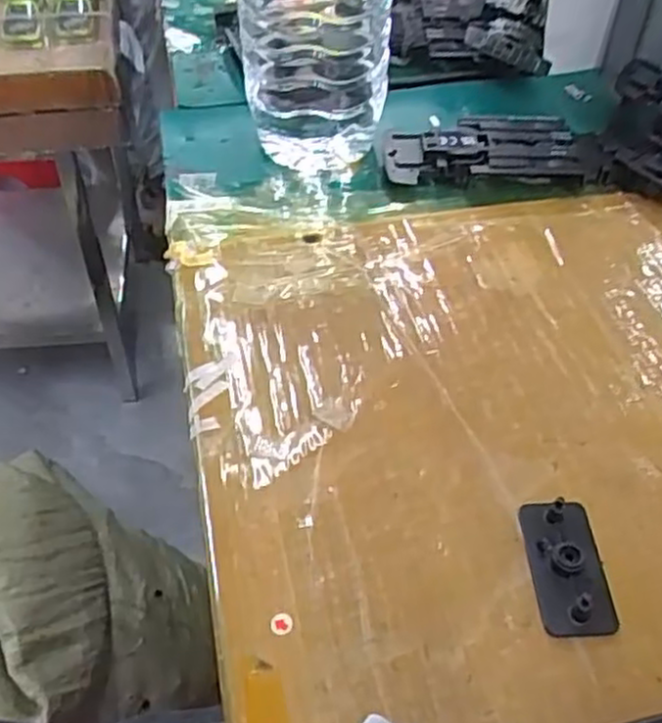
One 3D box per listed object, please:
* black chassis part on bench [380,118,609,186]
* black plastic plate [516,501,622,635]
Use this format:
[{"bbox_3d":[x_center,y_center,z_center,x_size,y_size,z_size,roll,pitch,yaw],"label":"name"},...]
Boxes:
[{"bbox_3d":[0.076,-0.099,0.356,0.098,0.014,0.040,1,47,0],"label":"black chassis part on bench"},{"bbox_3d":[0.067,0.057,0.214,0.020,0.009,0.040,0,47,-1],"label":"black plastic plate"}]

